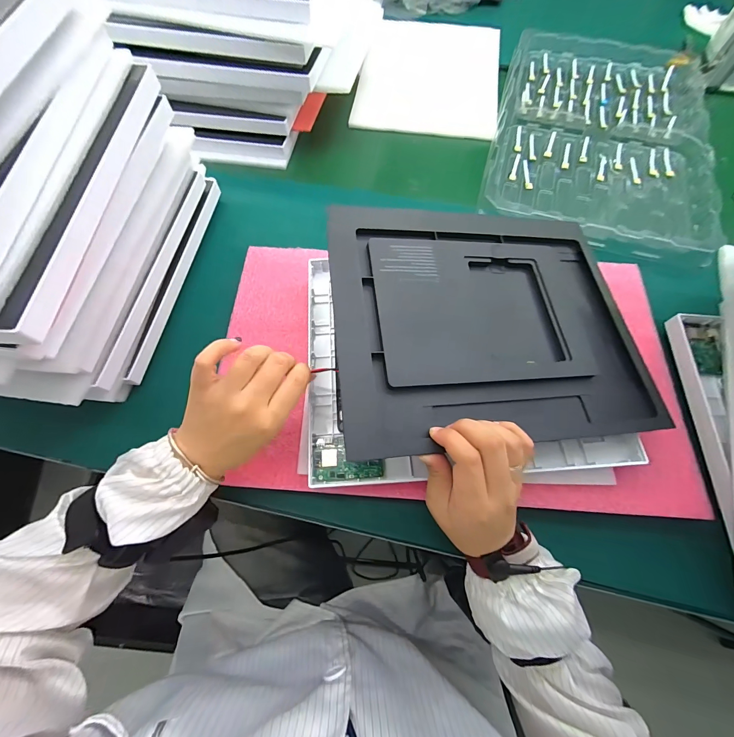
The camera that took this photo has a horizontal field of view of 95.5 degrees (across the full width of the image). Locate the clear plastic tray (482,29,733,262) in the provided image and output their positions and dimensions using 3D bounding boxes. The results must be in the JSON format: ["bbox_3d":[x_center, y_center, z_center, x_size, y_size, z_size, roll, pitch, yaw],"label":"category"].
[{"bbox_3d":[0.371,-0.383,0.532,0.306,0.034,0.480,19,68,8],"label":"clear plastic tray"}]

